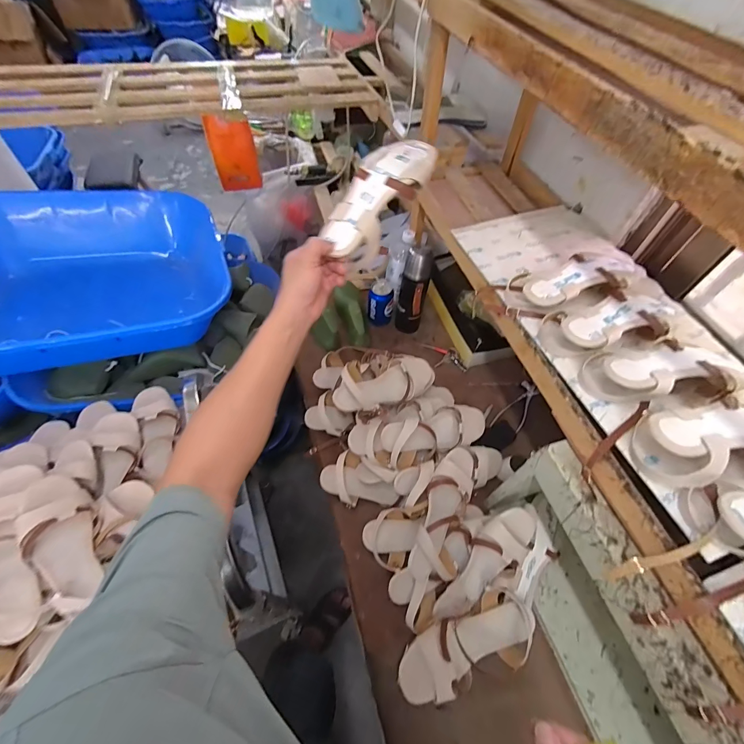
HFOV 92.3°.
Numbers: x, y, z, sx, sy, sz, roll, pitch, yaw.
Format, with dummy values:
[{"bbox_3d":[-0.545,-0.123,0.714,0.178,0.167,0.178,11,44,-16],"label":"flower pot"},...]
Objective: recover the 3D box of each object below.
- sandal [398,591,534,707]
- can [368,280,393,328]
[{"bbox_3d":[0.151,0.437,0.566,0.231,0.042,0.096,-19,59,-16],"label":"sandal"},{"bbox_3d":[0.023,-0.181,0.962,0.066,0.127,0.067,6,56,0],"label":"can"}]

